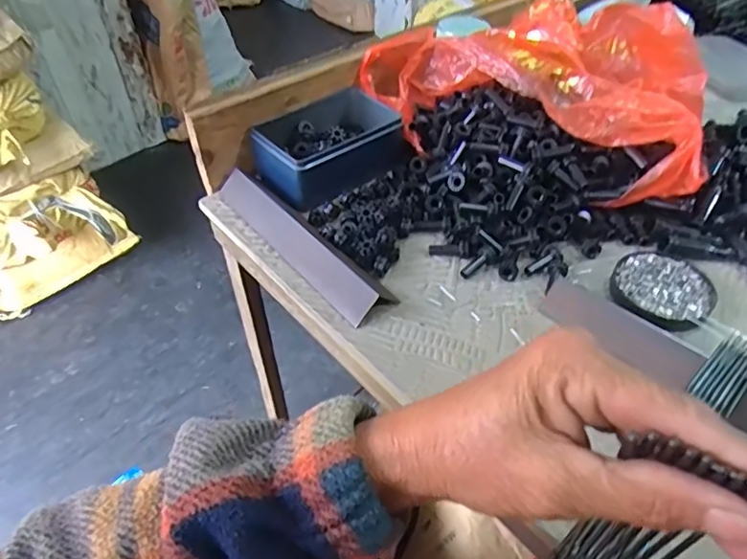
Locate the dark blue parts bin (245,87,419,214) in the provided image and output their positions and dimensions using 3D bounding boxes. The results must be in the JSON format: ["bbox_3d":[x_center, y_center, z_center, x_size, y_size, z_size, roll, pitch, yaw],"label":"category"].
[{"bbox_3d":[-0.043,-0.153,0.626,0.170,0.046,0.106,-34,54,-29],"label":"dark blue parts bin"}]

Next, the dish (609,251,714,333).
[{"bbox_3d":[0.260,0.007,0.499,0.081,0.010,0.082,0,45,0],"label":"dish"}]

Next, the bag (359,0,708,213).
[{"bbox_3d":[0.162,-0.205,0.590,0.367,0.120,0.179,13,46,13],"label":"bag"}]

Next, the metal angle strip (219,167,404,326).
[{"bbox_3d":[-0.072,-0.046,0.540,0.047,0.021,0.243,-30,52,-26],"label":"metal angle strip"}]

